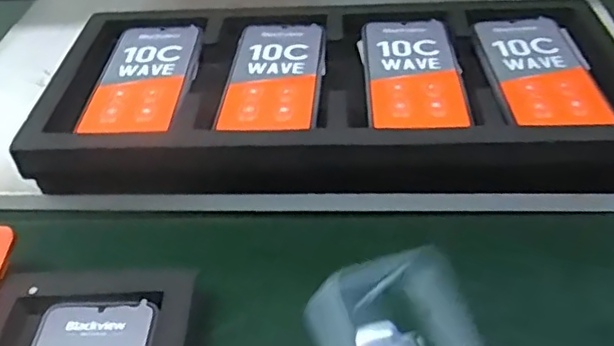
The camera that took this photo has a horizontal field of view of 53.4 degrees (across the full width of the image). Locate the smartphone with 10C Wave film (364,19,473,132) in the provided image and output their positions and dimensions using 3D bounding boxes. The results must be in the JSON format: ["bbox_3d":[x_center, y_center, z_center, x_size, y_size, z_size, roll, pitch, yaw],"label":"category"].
[{"bbox_3d":[0.090,-0.089,0.523,0.078,0.005,0.171,0,41,2],"label":"smartphone with 10C Wave film"}]

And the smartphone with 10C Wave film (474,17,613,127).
[{"bbox_3d":[0.192,-0.090,0.516,0.080,0.004,0.161,-2,41,1],"label":"smartphone with 10C Wave film"}]

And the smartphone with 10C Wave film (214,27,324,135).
[{"bbox_3d":[-0.027,-0.087,0.529,0.077,0.006,0.154,2,42,5],"label":"smartphone with 10C Wave film"}]

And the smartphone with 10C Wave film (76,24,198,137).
[{"bbox_3d":[-0.141,-0.086,0.535,0.077,0.009,0.156,0,41,3],"label":"smartphone with 10C Wave film"}]

